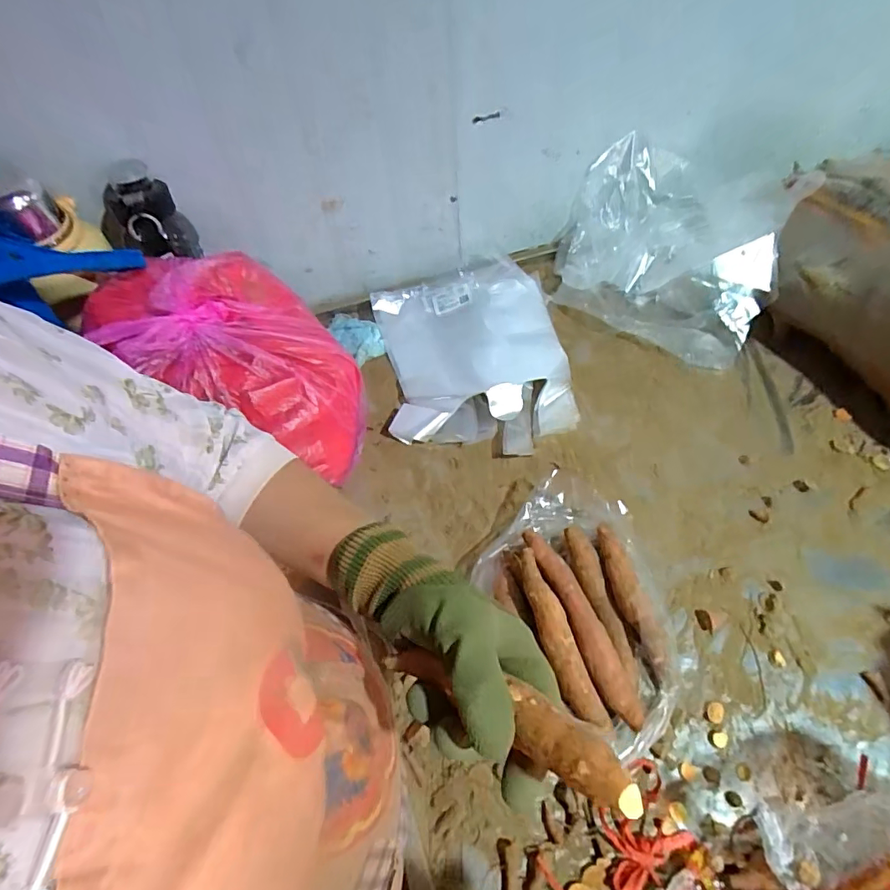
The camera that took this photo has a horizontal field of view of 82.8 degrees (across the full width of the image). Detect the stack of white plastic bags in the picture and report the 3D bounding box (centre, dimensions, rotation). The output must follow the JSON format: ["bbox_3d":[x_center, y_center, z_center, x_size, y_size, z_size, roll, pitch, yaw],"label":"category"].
[{"bbox_3d":[0.037,-0.134,0.721,0.253,0.049,0.330,-10,54,-3],"label":"stack of white plastic bags"}]

